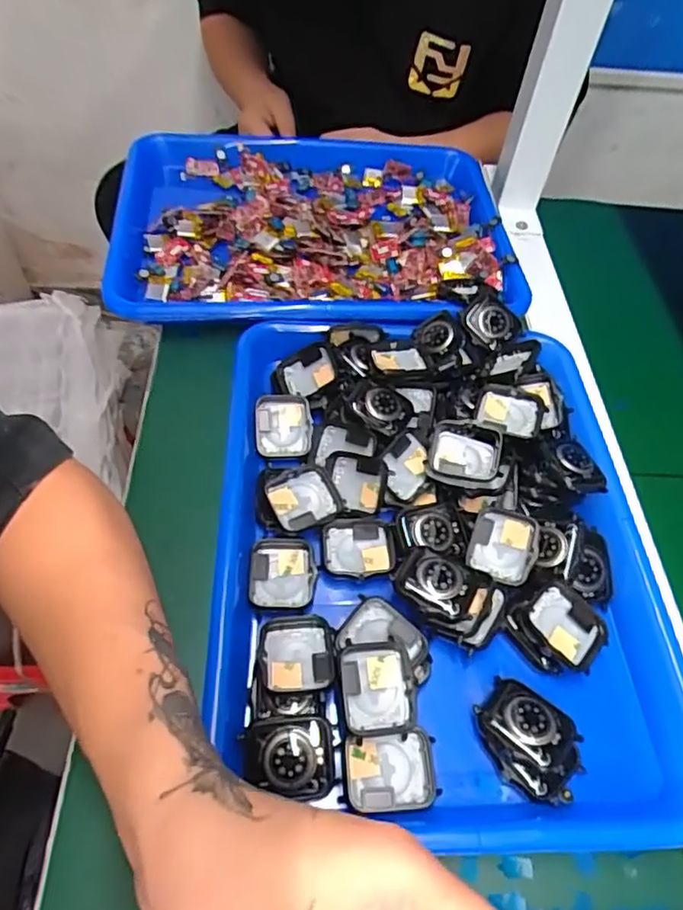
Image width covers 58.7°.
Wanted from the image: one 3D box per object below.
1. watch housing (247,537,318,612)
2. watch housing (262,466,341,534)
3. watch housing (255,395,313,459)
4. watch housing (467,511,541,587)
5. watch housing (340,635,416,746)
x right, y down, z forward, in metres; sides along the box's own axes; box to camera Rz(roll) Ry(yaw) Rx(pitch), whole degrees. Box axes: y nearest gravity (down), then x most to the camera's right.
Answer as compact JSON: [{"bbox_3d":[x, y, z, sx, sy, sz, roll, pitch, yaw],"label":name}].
[{"bbox_3d":[-0.034,0.070,0.351,0.038,0.013,0.042,2,53,-3],"label":"watch housing"},{"bbox_3d":[-0.023,0.027,0.372,0.041,0.008,0.038,-26,76,-23],"label":"watch housing"},{"bbox_3d":[-0.039,-0.018,0.413,0.037,0.011,0.043,1,82,-8],"label":"watch housing"},{"bbox_3d":[0.096,0.054,0.362,0.037,0.009,0.040,17,87,16],"label":"watch housing"},{"bbox_3d":[0.018,0.118,0.307,0.037,0.006,0.046,0,65,-11],"label":"watch housing"}]

